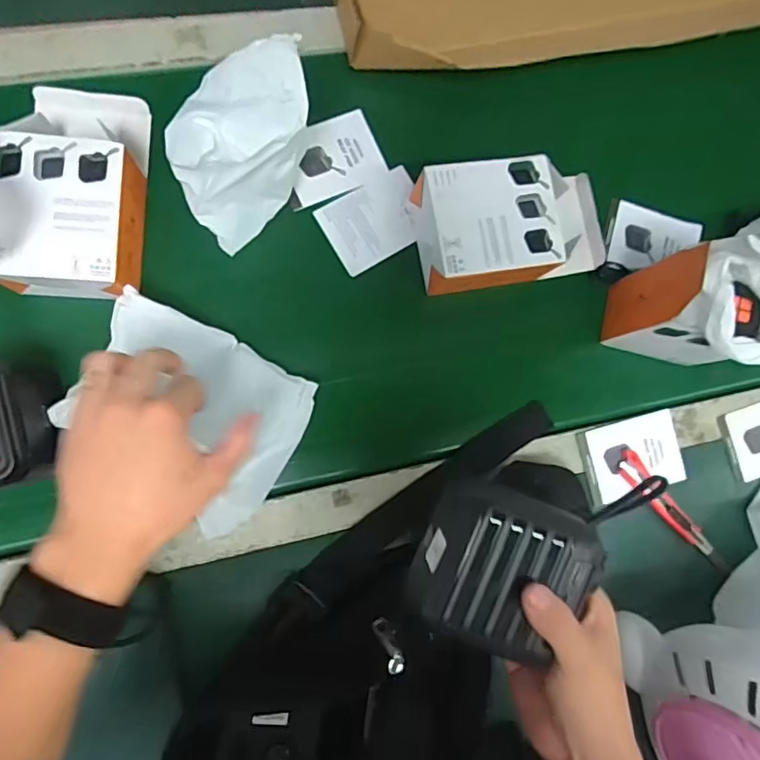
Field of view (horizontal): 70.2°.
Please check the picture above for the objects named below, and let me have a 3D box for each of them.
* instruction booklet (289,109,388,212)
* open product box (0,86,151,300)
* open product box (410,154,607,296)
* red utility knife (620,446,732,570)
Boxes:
[{"bbox_3d":[-0.047,-0.207,0.506,0.096,0.006,0.068,-25,92,-12],"label":"instruction booklet"},{"bbox_3d":[-0.247,-0.157,0.441,0.105,0.064,0.181,-1,87,-10],"label":"open product box"},{"bbox_3d":[0.126,-0.141,0.495,0.180,0.067,0.099,-8,89,-10],"label":"open product box"},{"bbox_3d":[0.276,0.128,0.511,0.023,0.015,0.148,-42,94,-9],"label":"red utility knife"}]

